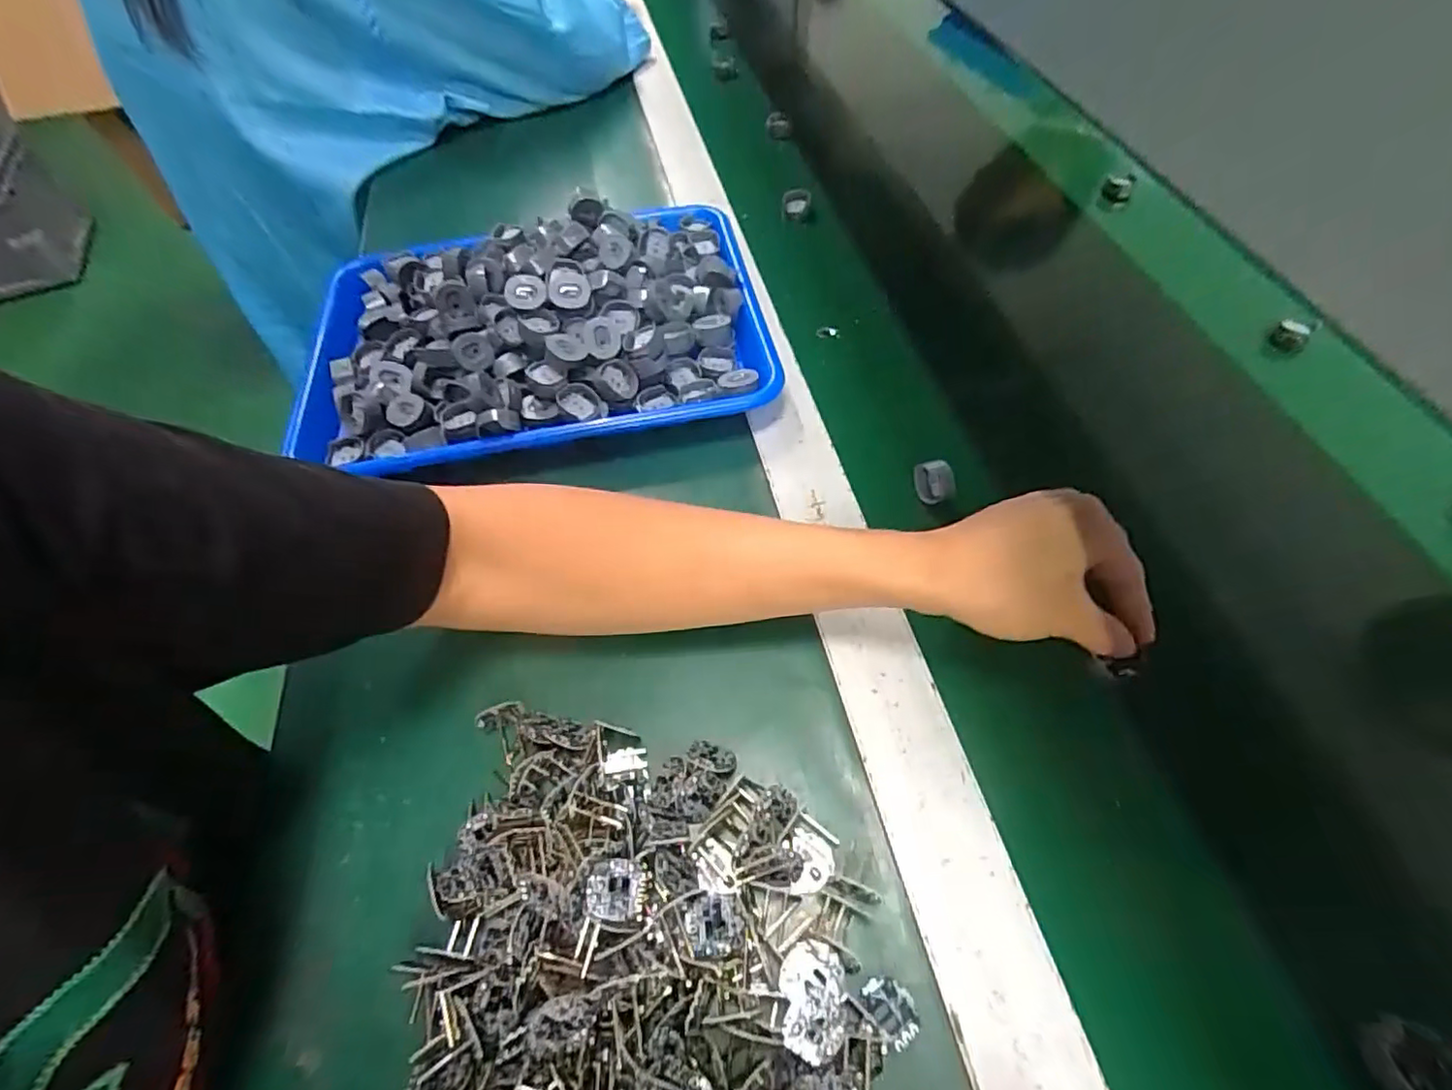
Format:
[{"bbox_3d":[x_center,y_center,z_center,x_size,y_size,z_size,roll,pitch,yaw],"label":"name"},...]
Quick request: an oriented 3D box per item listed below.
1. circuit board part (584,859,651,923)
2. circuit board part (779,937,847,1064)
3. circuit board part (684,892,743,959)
[{"bbox_3d":[-0.045,0.143,0.261,0.026,0.004,0.023,0,52,-9],"label":"circuit board part"},{"bbox_3d":[0.033,0.174,0.240,0.024,0.004,0.037,-3,57,1],"label":"circuit board part"},{"bbox_3d":[-0.005,0.154,0.255,0.022,0.004,0.022,-5,57,0],"label":"circuit board part"}]

